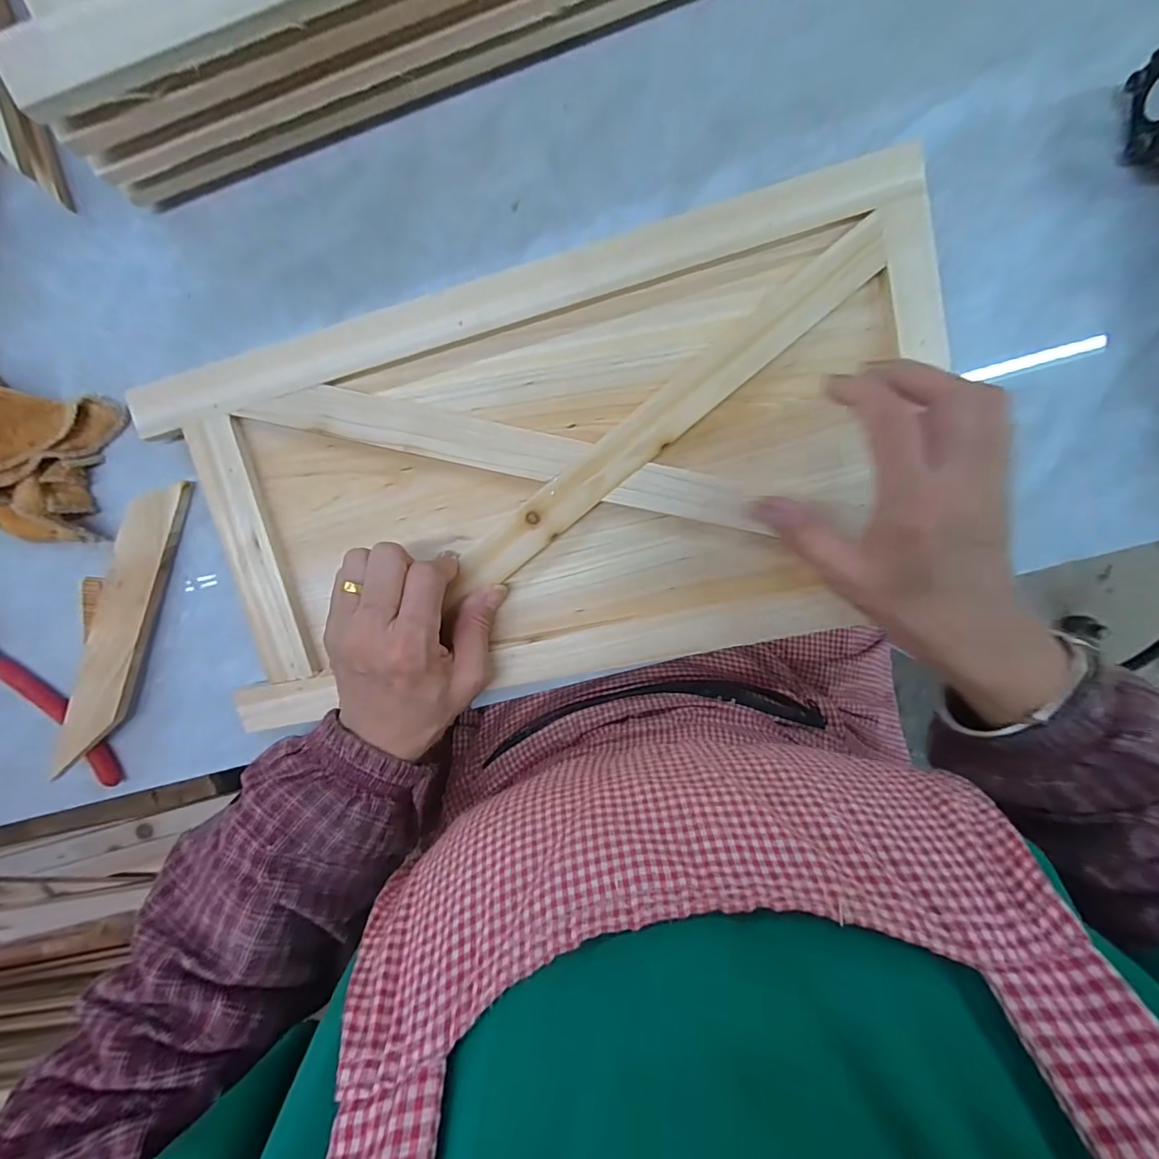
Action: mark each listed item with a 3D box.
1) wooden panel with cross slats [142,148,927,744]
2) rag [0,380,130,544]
[{"bbox_3d":[0.000,-0.059,0.285,0.420,0.024,0.232,-15,94,0],"label":"wooden panel with cross slats"},{"bbox_3d":[-0.328,-0.072,0.274,0.095,0.042,0.099,15,98,-2],"label":"rag"}]

